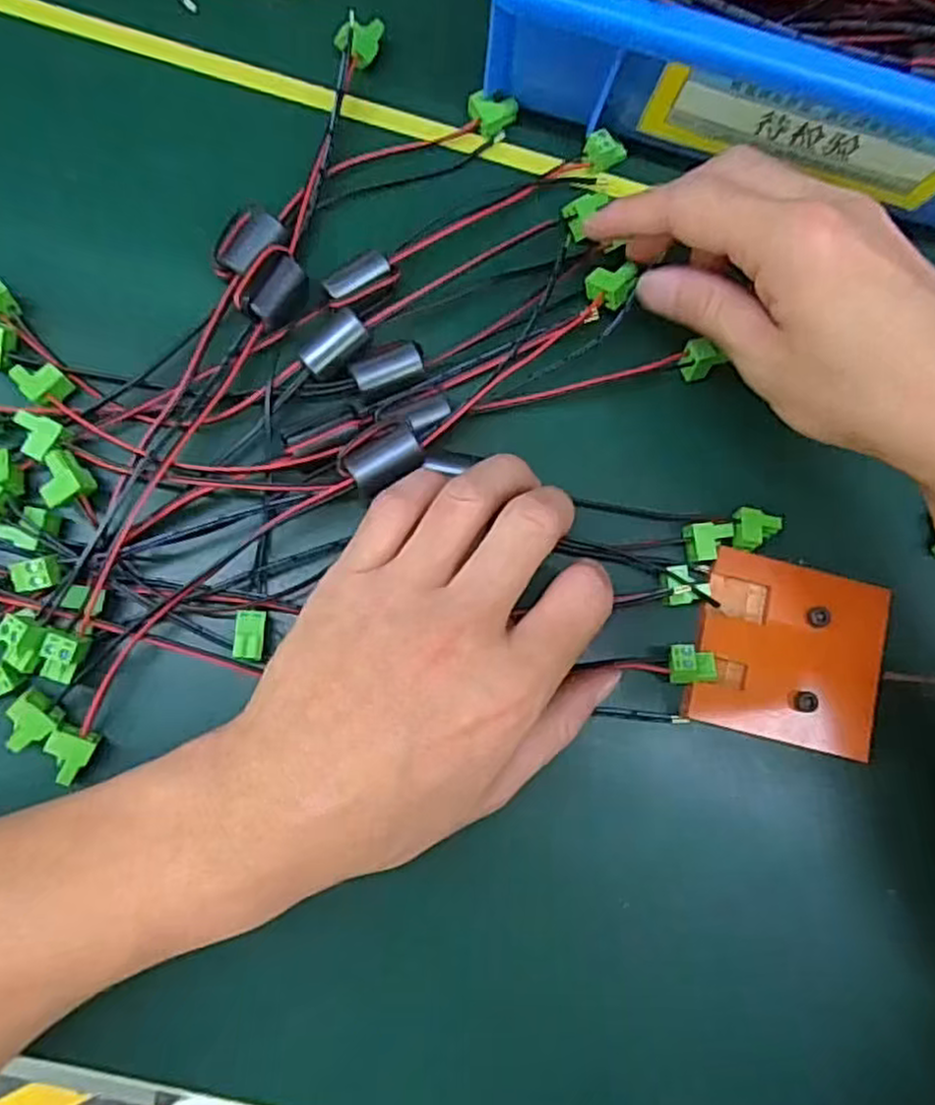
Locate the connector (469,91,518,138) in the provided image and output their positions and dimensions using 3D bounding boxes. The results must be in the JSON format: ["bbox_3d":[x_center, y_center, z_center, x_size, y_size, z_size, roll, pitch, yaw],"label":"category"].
[{"bbox_3d":[0.010,-0.192,0.324,0.021,0.010,0.014,12,81,-3],"label":"connector"}]

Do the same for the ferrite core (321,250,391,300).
[{"bbox_3d":[-0.045,-0.112,0.300,0.028,0.009,0.011,-31,86,-9],"label":"ferrite core"}]

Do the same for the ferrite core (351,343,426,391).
[{"bbox_3d":[-0.031,-0.074,0.297,0.029,0.011,0.012,-24,85,-8],"label":"ferrite core"}]

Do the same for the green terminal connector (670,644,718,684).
[{"bbox_3d":[0.088,0.044,0.290,0.018,0.014,0.015,-2,82,-5],"label":"green terminal connector"}]

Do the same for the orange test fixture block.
[{"bbox_3d":[0.131,0.041,0.299,0.075,0.010,0.071,14,81,-3],"label":"orange test fixture block"}]

